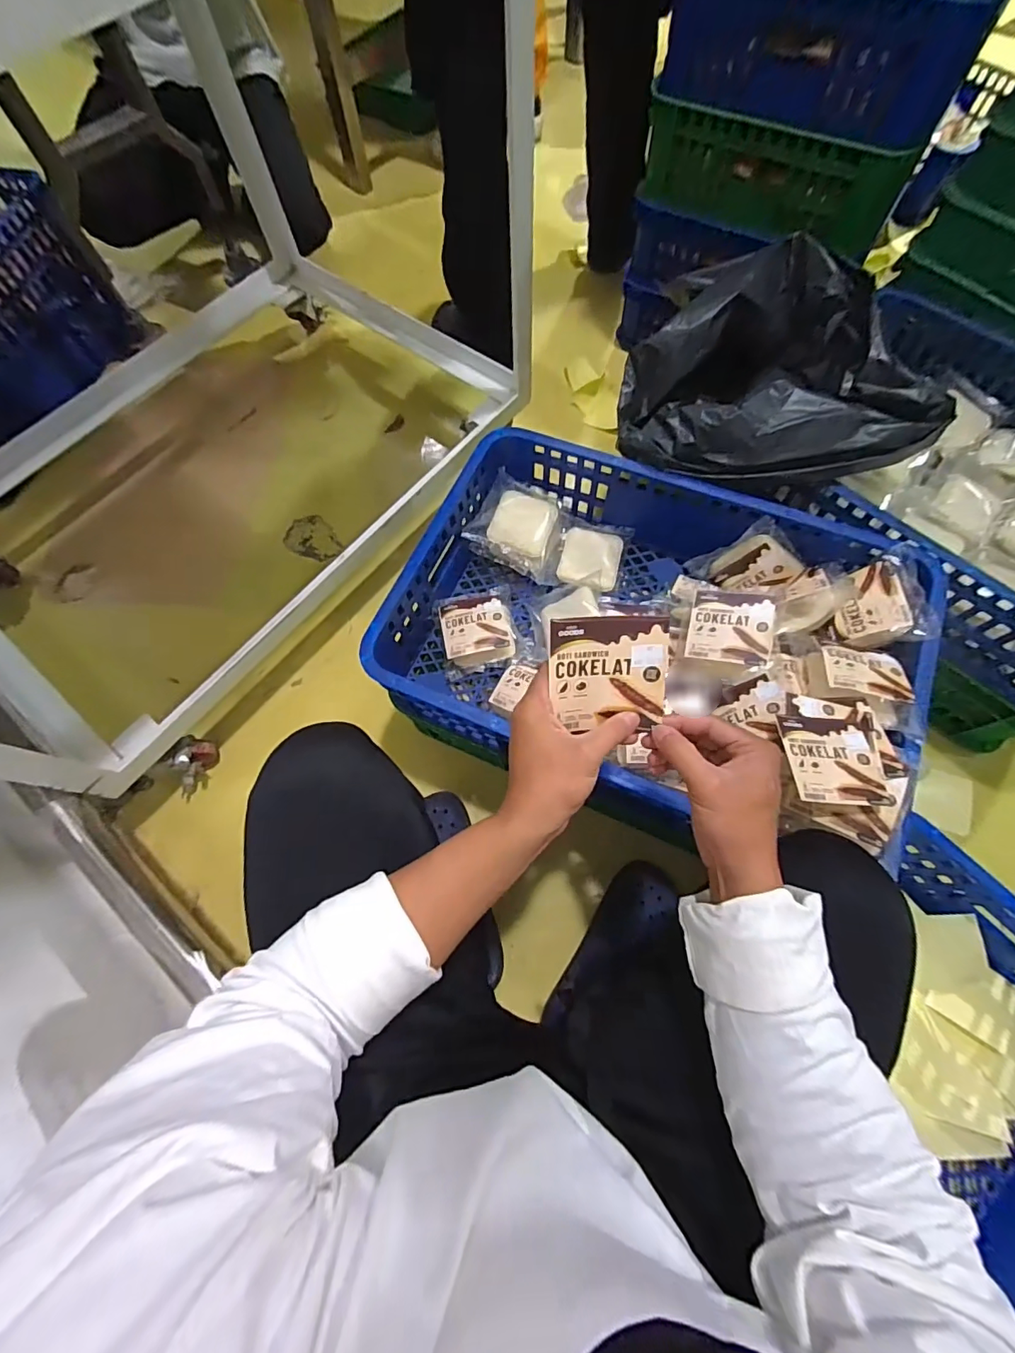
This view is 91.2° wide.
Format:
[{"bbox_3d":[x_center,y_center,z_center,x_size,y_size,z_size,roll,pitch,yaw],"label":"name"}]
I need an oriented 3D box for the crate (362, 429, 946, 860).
[{"bbox_3d":[0.179,-0.076,0.655,0.615,0.182,0.427,18,71,9],"label":"crate"}]

